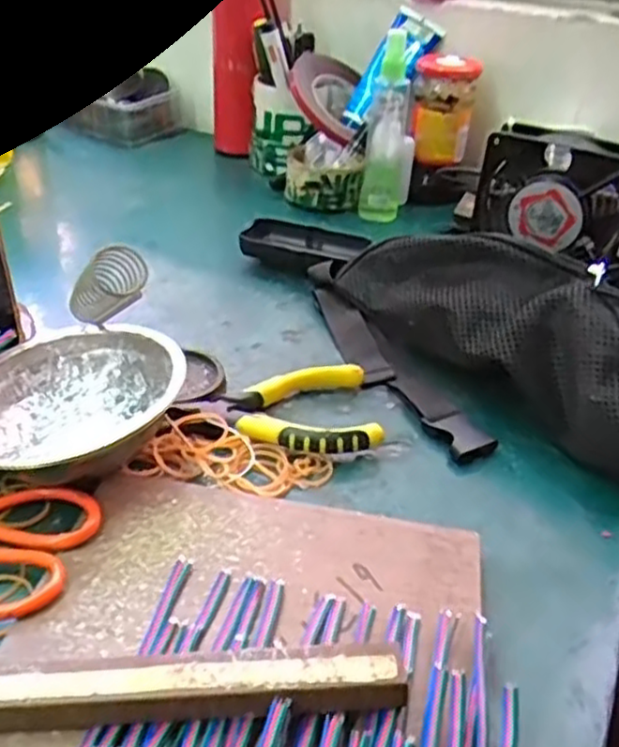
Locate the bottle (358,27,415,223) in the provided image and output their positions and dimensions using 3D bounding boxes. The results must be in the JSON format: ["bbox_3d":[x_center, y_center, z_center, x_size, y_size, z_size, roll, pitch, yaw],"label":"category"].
[{"bbox_3d":[0.082,-0.240,0.716,0.047,0.168,0.062,9,35,7],"label":"bottle"}]

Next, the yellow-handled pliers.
[{"bbox_3d":[-0.022,0.022,0.447,0.121,0.013,0.073,-2,36,-8],"label":"yellow-handled pliers"}]

